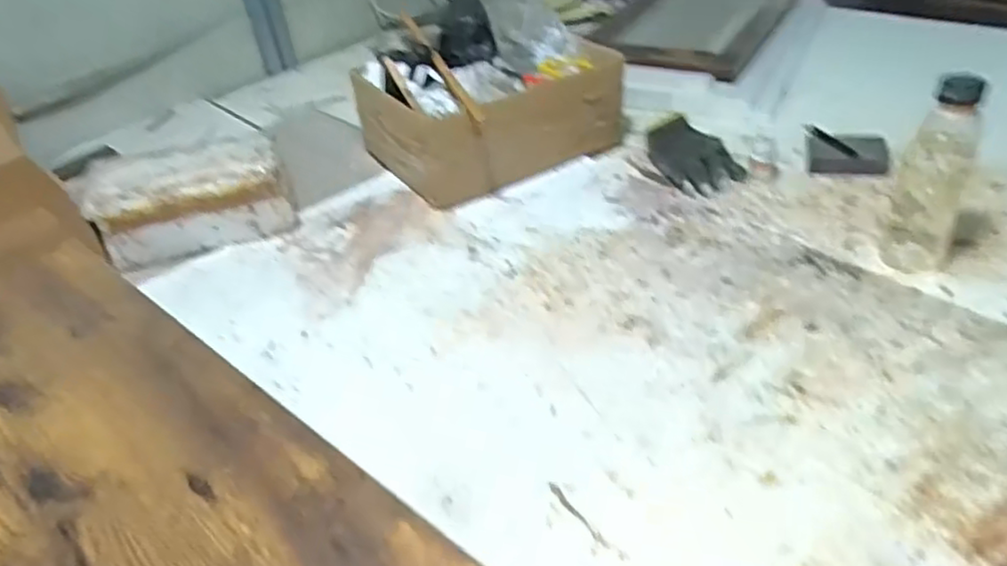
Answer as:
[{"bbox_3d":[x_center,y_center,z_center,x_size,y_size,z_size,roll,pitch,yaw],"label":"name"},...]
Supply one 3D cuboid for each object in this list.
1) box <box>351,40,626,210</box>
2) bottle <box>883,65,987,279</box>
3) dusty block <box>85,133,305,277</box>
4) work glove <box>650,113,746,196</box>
[{"bbox_3d":[-0.009,-0.243,0.996,0.339,0.124,0.219,-26,41,-23],"label":"box"},{"bbox_3d":[0.429,-0.098,0.700,0.061,0.207,0.055,5,39,17],"label":"bottle"},{"bbox_3d":[-0.394,-0.110,0.898,0.229,0.104,0.118,-13,37,-7],"label":"dusty block"},{"bbox_3d":[0.252,-0.183,0.965,0.089,0.027,0.181,-17,38,-12],"label":"work glove"}]

